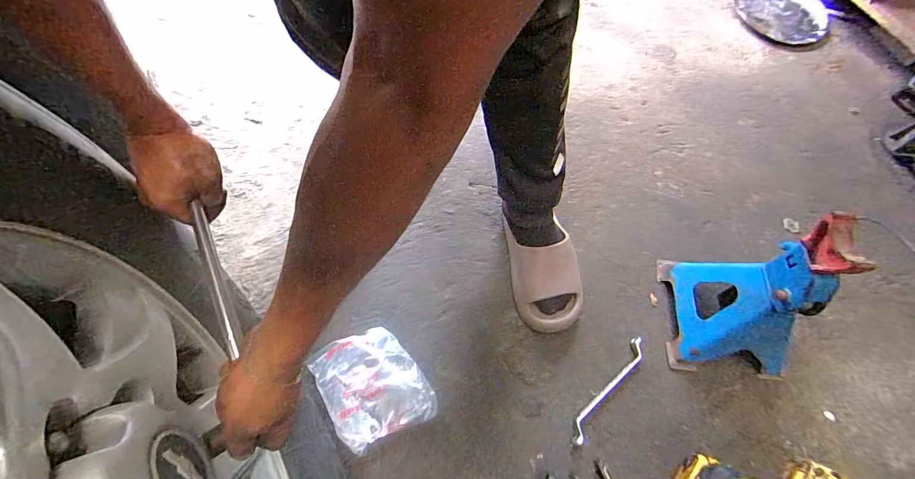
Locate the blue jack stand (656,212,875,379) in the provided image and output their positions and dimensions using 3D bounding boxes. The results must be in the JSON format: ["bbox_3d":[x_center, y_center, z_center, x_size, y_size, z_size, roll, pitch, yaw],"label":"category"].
[{"bbox_3d":[0.462,0.079,0.579,0.169,0.277,0.189,5,64,1],"label":"blue jack stand"}]

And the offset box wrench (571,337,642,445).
[{"bbox_3d":[0.250,0.244,0.640,0.027,0.016,0.205,40,69,16],"label":"offset box wrench"}]

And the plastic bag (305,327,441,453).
[{"bbox_3d":[-0.140,0.237,0.641,0.150,0.023,0.177,-28,68,-15],"label":"plastic bag"}]

